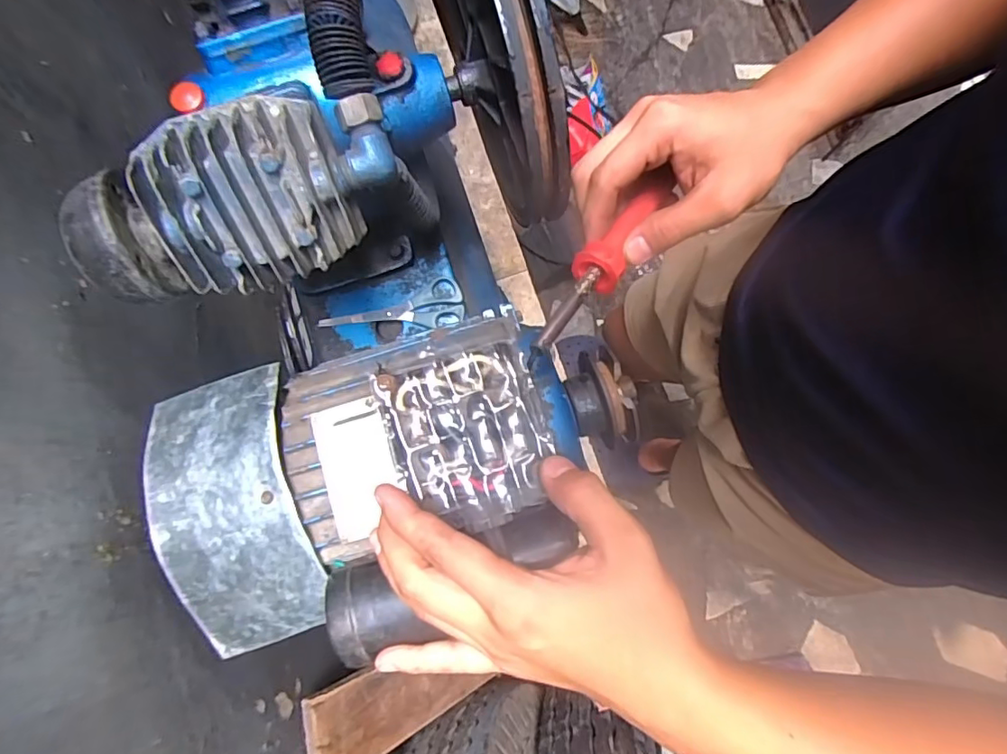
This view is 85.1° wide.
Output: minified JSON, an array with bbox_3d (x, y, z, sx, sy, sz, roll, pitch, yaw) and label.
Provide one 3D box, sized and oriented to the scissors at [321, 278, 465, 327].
[{"bbox_3d":[-0.115,-0.068,0.562,0.146,0.007,0.050,-10,80,0],"label":"scissors"}]

